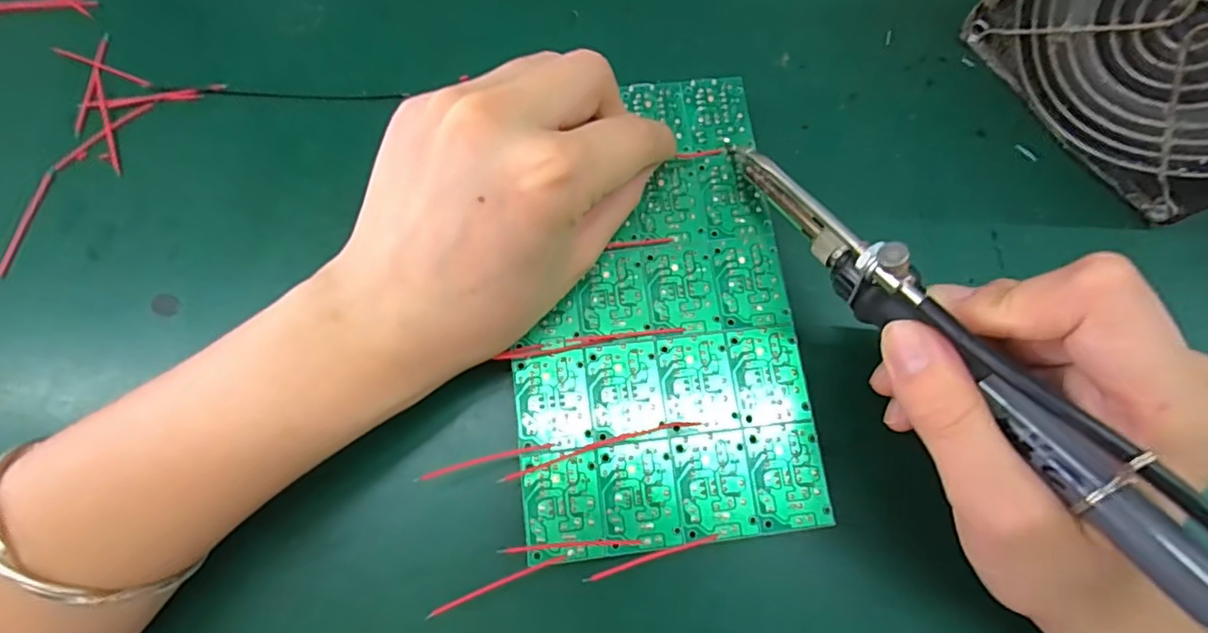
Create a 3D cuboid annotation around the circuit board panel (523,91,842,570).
[{"bbox_3d":[0.017,-0.009,0.210,0.099,0.004,0.169,-5,76,-3],"label":"circuit board panel"}]

